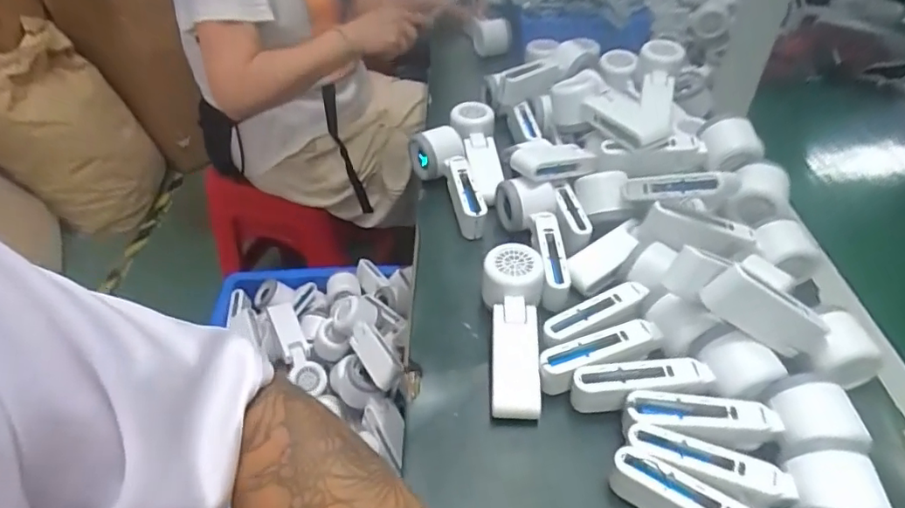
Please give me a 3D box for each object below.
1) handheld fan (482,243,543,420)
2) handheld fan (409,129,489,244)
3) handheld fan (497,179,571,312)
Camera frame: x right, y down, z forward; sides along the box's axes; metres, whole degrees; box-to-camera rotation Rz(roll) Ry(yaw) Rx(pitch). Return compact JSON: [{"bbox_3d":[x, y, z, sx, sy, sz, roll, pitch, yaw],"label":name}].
[{"bbox_3d":[0.052,0.063,0.485,0.055,0.049,0.162,4,44,4],"label":"handheld fan"},{"bbox_3d":[-0.004,-0.087,0.641,0.061,0.048,0.162,-10,44,-11],"label":"handheld fan"},{"bbox_3d":[0.082,-0.015,0.563,0.064,0.049,0.153,0,43,0],"label":"handheld fan"}]

